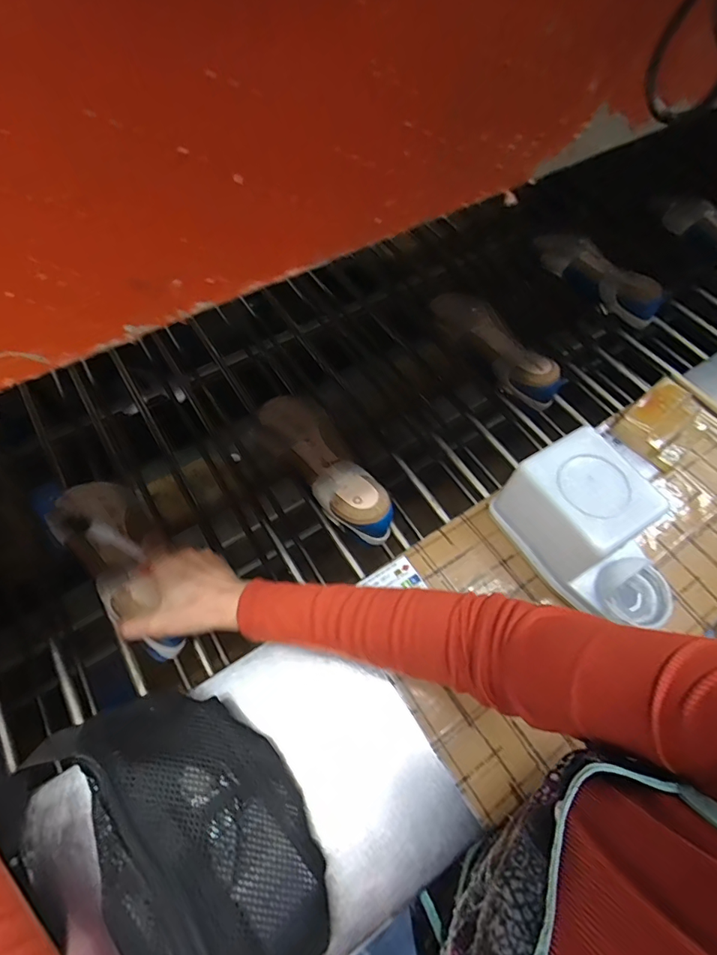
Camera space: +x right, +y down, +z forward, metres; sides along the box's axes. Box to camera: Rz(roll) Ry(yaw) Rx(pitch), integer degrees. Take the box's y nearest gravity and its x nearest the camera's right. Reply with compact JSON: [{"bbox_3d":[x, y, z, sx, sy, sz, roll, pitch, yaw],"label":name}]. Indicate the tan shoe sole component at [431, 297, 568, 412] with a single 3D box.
[{"bbox_3d":[0.201,-0.191,0.672,0.071,0.069,0.222,-39,68,-20],"label":"tan shoe sole component"}]

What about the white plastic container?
[{"bbox_3d":[0.234,0.059,0.439,0.098,0.105,0.182,-30,65,-16],"label":"white plastic container"}]

